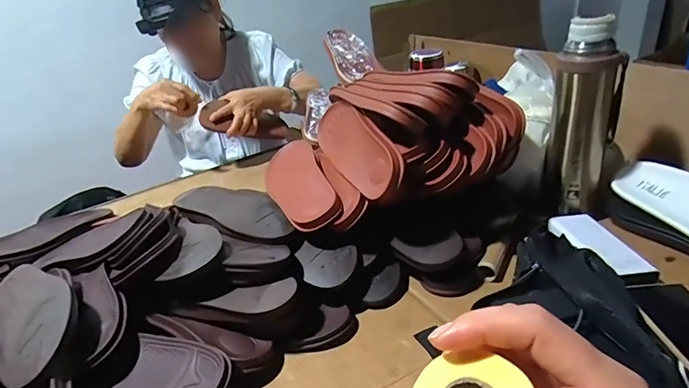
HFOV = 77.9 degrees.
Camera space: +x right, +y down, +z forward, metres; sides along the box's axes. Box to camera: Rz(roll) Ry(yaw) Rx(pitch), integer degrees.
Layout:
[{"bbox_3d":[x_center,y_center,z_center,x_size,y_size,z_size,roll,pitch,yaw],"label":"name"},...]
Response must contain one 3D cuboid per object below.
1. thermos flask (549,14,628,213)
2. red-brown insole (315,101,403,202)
[{"bbox_3d":[0.358,-0.114,0.632,0.087,0.268,0.099,14,36,33],"label":"thermos flask"},{"bbox_3d":[0.013,-0.074,0.616,0.029,0.086,0.242,10,21,-29],"label":"red-brown insole"}]

